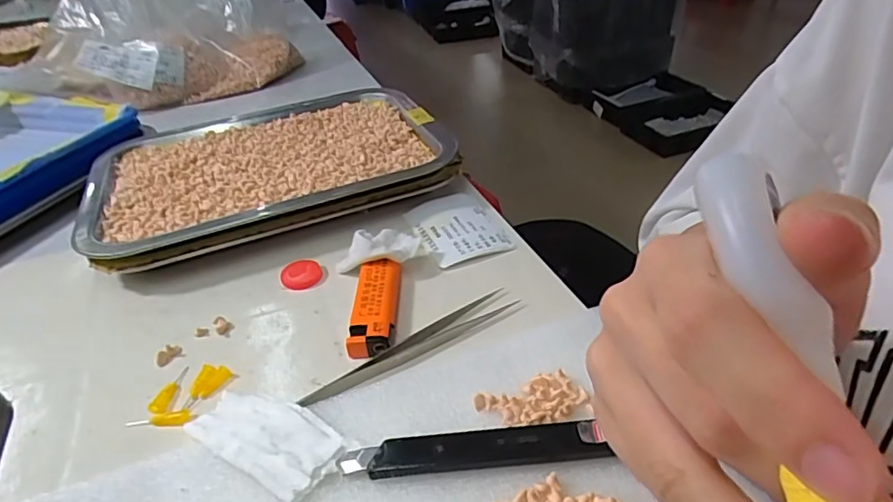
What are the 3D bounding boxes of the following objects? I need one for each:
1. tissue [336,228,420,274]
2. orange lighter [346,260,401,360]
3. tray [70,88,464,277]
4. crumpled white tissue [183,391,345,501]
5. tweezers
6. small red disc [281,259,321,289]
[{"bbox_3d":[-0.043,0.000,0.340,0.052,0.021,0.022,-8,36,-5],"label":"tissue"},{"bbox_3d":[-0.040,0.031,0.310,0.024,0.013,0.066,-2,36,2],"label":"orange lighter"},{"bbox_3d":[-0.143,-0.069,0.434,0.267,0.034,0.190,-17,38,-17],"label":"tray"},{"bbox_3d":[-0.082,0.082,0.246,0.074,0.007,0.035,18,42,28],"label":"crumpled white tissue"},{"bbox_3d":[-0.016,0.049,0.288,0.126,0.004,0.015,-25,41,-26],"label":"tweezers"},{"bbox_3d":[-0.092,0.015,0.348,0.025,0.008,0.022,-9,37,-7],"label":"small red disc"}]

